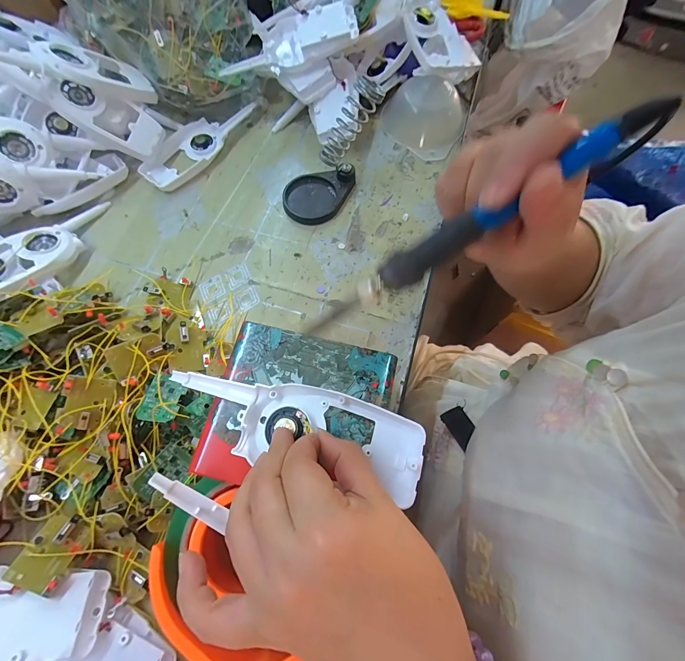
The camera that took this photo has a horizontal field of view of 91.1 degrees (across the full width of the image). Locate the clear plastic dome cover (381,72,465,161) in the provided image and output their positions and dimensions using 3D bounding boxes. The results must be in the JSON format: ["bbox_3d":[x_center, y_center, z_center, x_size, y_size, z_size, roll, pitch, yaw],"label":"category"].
[{"bbox_3d":[0.106,-0.277,0.424,0.107,0.053,0.102,13,69,4],"label":"clear plastic dome cover"}]

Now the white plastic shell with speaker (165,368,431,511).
[{"bbox_3d":[-0.031,0.059,0.214,0.162,0.015,0.052,15,69,9],"label":"white plastic shell with speaker"}]

